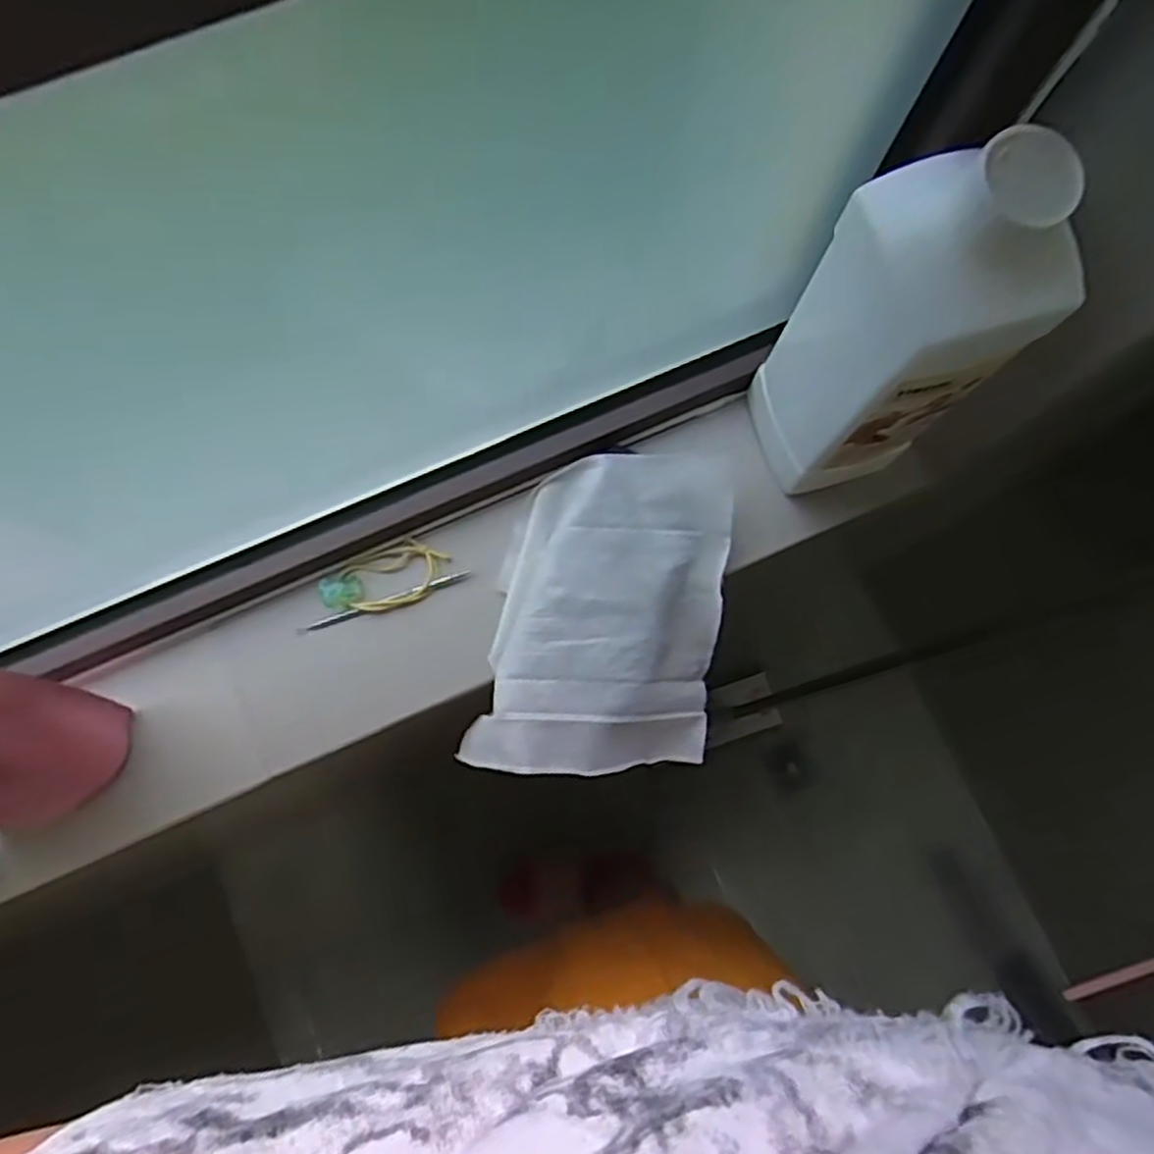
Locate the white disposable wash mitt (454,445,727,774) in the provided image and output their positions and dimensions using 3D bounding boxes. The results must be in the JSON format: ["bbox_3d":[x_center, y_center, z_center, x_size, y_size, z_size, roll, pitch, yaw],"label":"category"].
[{"bbox_3d":[0.019,0.024,0.482,0.143,0.039,0.199,8,77,0],"label":"white disposable wash mitt"}]

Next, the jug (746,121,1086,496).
[{"bbox_3d":[0.158,-0.117,0.387,0.079,0.224,0.076,-11,78,-4],"label":"jug"}]

